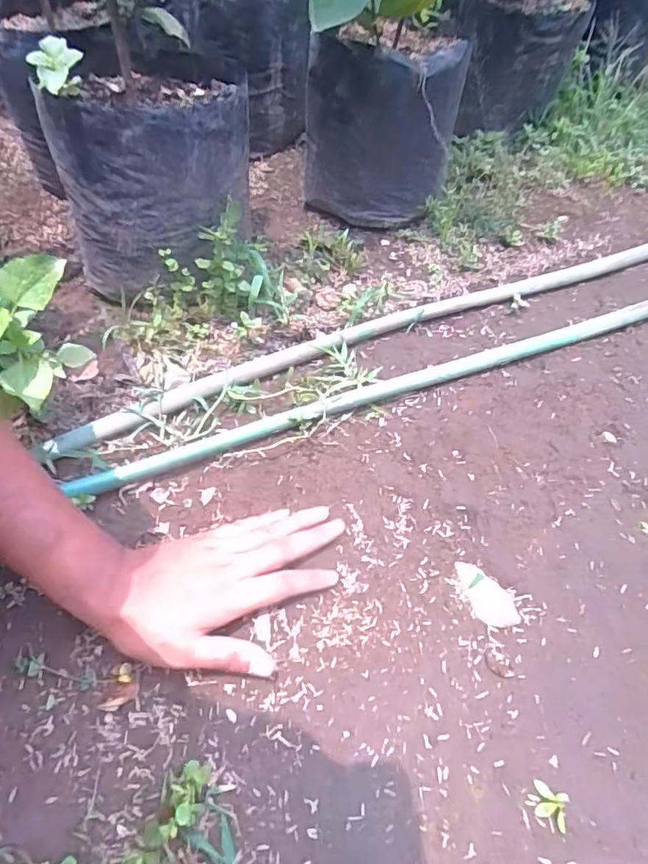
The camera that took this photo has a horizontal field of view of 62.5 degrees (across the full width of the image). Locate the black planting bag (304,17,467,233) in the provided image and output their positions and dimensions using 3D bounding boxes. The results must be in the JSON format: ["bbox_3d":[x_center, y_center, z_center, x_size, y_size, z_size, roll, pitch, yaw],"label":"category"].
[{"bbox_3d":[0.069,-0.384,0.663,0.178,0.181,0.178,2,57,-1],"label":"black planting bag"}]

